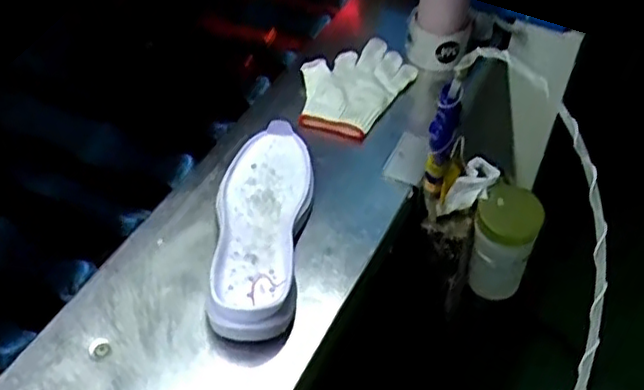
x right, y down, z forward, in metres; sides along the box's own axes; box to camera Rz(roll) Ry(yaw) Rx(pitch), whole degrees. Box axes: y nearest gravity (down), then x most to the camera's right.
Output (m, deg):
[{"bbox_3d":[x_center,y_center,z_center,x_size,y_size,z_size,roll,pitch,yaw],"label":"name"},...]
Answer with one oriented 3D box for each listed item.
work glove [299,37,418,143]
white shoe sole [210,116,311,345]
[{"bbox_3d":[0.039,-0.145,0.888,0.119,0.034,0.203,25,49,20],"label":"work glove"},{"bbox_3d":[-0.060,0.032,0.707,0.099,0.043,0.271,1,45,-2],"label":"white shoe sole"}]

